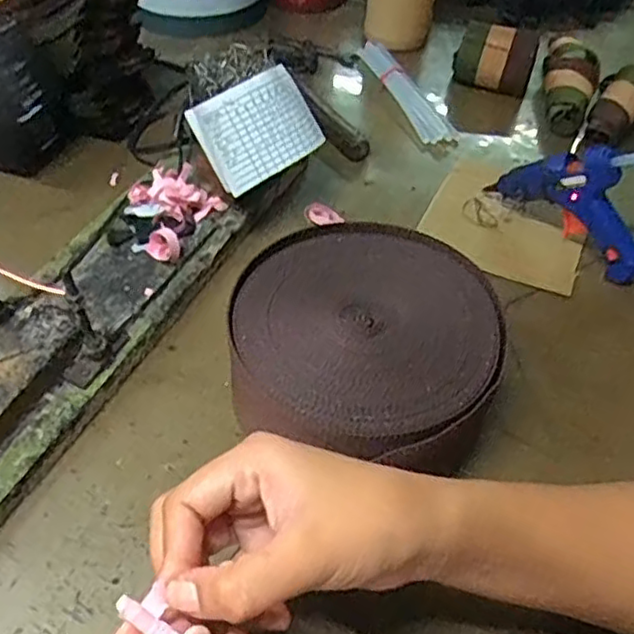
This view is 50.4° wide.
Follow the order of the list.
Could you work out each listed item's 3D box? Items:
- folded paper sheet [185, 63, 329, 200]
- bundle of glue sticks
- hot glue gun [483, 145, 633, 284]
[{"bbox_3d":[-0.044,-0.145,0.515,0.093,0.070,0.012,-35,20,-21],"label":"folded paper sheet"},{"bbox_3d":[0.093,-0.241,0.710,0.033,0.019,0.181,-14,50,-14],"label":"bundle of glue sticks"},{"bbox_3d":[0.207,-0.098,0.535,0.034,0.095,0.135,-33,57,-27],"label":"hot glue gun"}]

